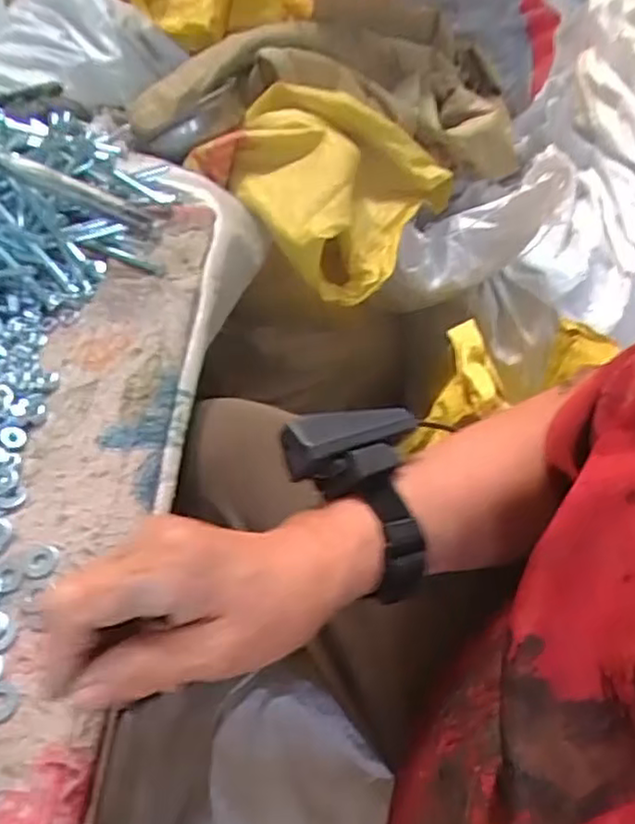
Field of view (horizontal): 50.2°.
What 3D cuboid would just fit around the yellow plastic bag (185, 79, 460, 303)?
[{"bbox_3d":[0.003,-0.219,0.663,0.190,0.101,0.229,19,52,16],"label":"yellow plastic bag"}]

